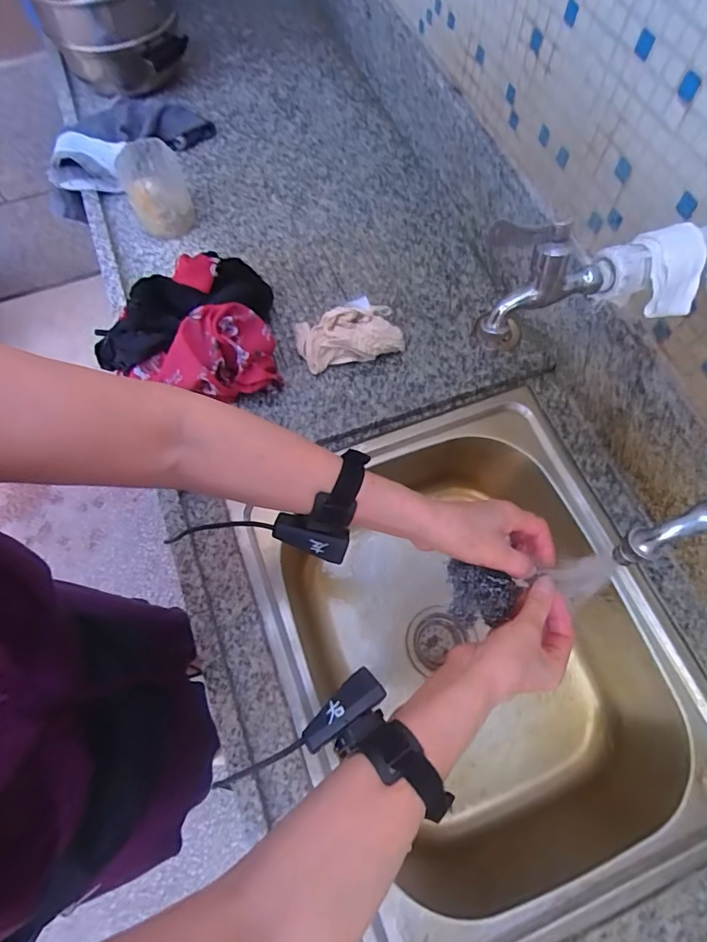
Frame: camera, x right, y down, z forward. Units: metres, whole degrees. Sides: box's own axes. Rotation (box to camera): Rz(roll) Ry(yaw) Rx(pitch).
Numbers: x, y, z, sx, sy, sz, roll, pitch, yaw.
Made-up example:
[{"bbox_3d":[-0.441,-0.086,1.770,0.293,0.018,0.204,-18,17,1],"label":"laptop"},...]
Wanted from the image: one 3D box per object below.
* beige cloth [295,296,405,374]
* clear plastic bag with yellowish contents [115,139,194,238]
[{"bbox_3d":[-0.007,-0.199,0.707,0.153,0.063,0.074,-8,68,-2],"label":"beige cloth"},{"bbox_3d":[-0.320,-0.456,0.785,0.092,0.117,0.102,-17,69,-5],"label":"clear plastic bag with yellowish contents"}]

